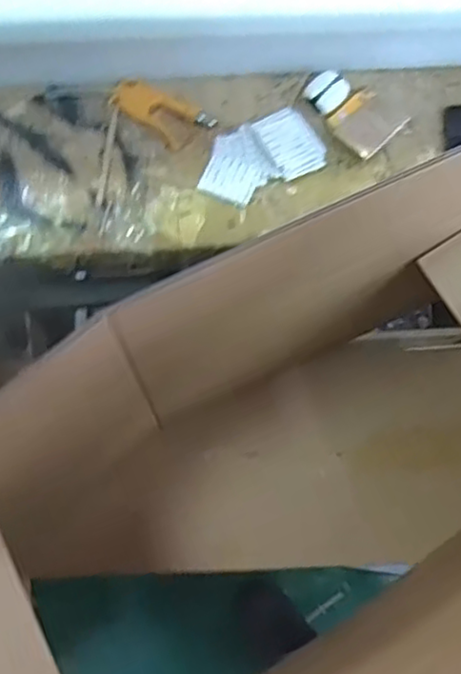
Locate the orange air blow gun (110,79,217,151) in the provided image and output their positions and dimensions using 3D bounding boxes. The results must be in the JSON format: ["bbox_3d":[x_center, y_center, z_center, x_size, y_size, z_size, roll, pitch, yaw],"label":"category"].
[{"bbox_3d":[-0.095,-0.301,0.887,0.143,0.024,0.058,32,75,8],"label":"orange air blow gun"}]

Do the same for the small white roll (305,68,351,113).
[{"bbox_3d":[0.131,-0.332,0.887,0.050,0.016,0.060,38,76,10],"label":"small white roll"}]

